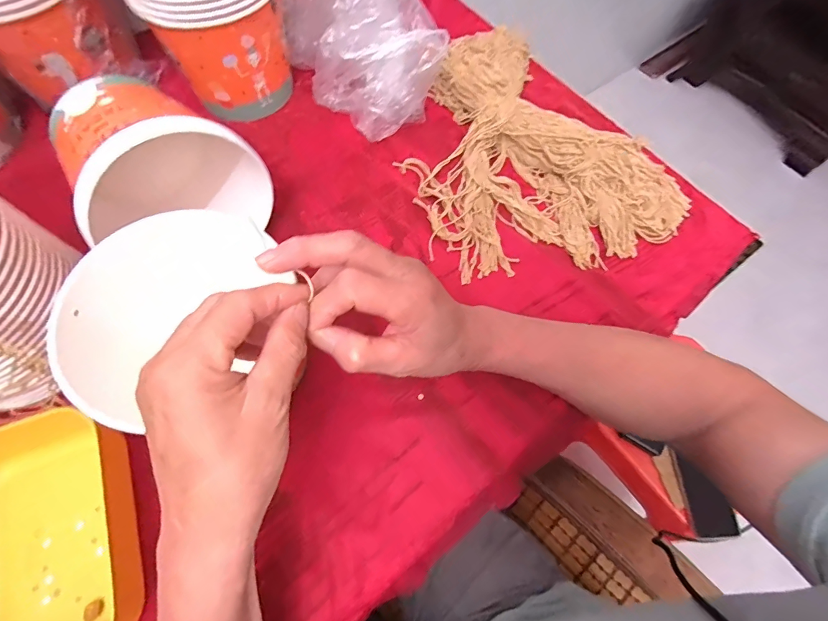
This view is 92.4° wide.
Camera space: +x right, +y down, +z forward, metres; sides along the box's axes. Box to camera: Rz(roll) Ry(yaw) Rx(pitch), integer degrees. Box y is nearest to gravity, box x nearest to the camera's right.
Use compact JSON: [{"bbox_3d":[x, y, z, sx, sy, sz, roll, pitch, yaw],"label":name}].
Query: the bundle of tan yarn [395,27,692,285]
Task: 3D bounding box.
[{"bbox_3d":[0.140,-0.219,0.507,0.304,0.043,0.362,-18,69,-8],"label":"bundle of tan yarn"}]

